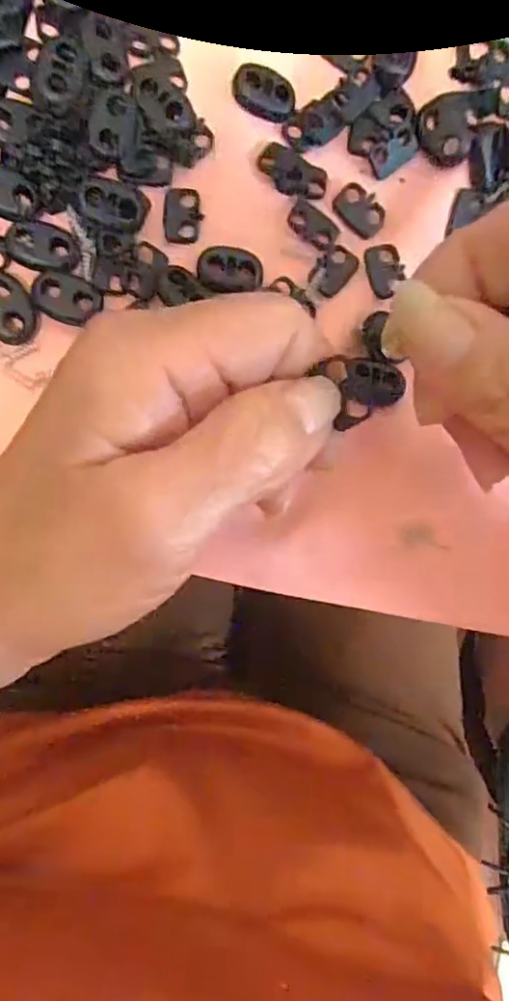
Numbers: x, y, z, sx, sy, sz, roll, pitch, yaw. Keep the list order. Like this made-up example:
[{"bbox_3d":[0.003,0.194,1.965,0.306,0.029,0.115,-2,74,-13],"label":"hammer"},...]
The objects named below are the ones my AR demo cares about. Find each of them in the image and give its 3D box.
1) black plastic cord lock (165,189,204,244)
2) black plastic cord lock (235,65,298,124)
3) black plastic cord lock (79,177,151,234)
[{"bbox_3d":[-0.023,-0.094,0.200,0.012,0.004,0.019,2,88,-10],"label":"black plastic cord lock"},{"bbox_3d":[0.004,-0.137,0.203,0.021,0.007,0.013,19,85,-9],"label":"black plastic cord lock"},{"bbox_3d":[-0.044,-0.094,0.192,0.020,0.004,0.015,11,87,-9],"label":"black plastic cord lock"}]

